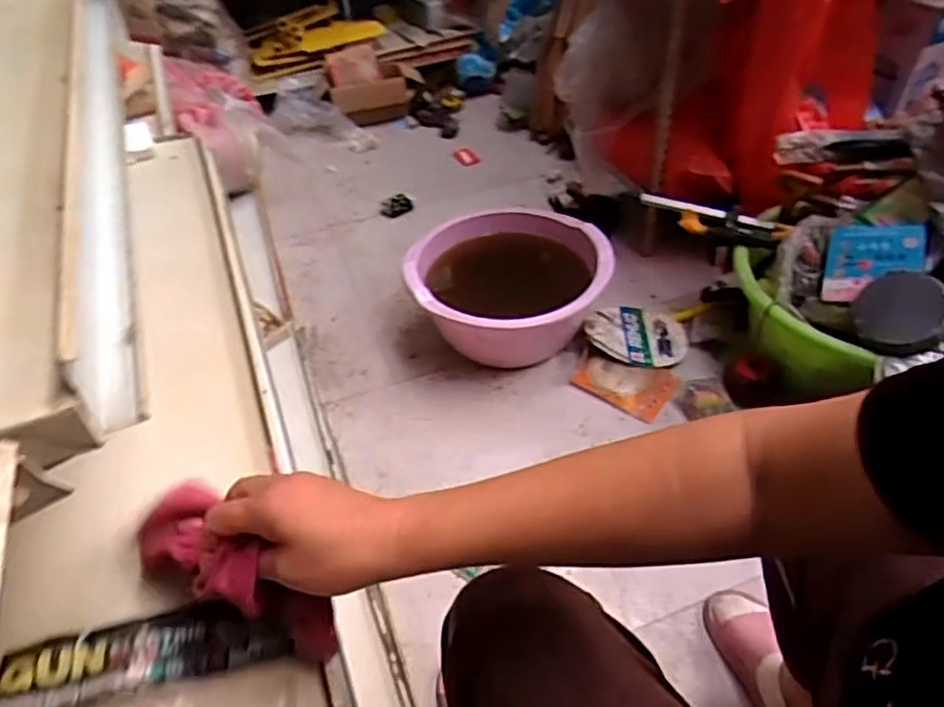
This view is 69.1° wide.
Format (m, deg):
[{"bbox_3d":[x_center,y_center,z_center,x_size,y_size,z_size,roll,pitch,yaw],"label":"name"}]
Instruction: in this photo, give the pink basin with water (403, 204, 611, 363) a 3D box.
[{"bbox_3d":[0.073,-0.122,1.372,0.372,0.168,0.363,-2,44,2],"label":"pink basin with water"}]

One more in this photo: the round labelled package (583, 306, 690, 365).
[{"bbox_3d":[0.323,-0.035,1.349,0.196,0.041,0.164,4,44,8],"label":"round labelled package"}]

